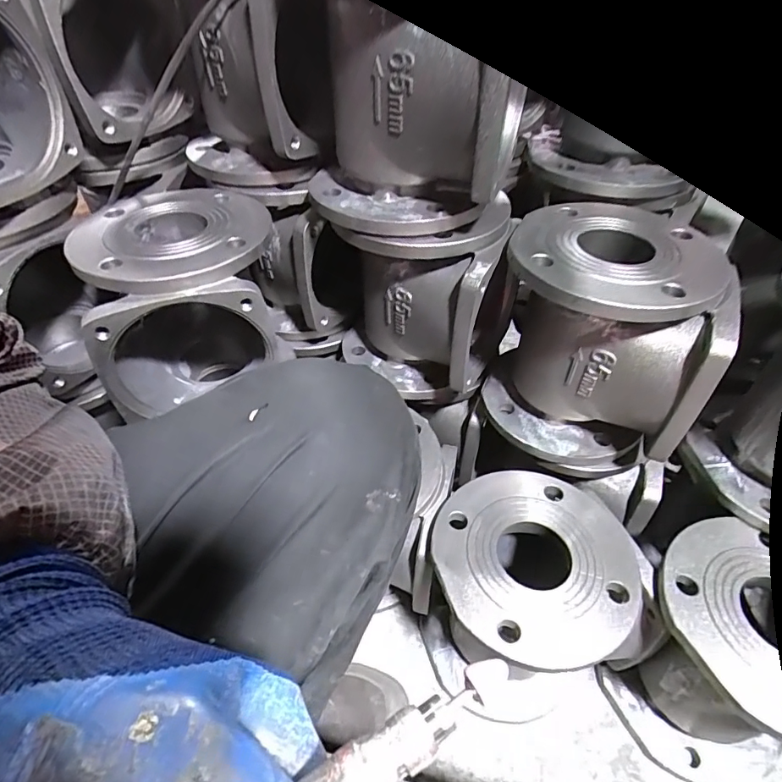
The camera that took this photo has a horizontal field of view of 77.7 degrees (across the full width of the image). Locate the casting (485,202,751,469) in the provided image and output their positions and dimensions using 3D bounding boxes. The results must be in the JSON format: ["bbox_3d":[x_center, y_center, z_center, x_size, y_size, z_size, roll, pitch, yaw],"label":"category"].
[{"bbox_3d":[0.197,-0.056,0.487,0.177,0.204,0.189,11,46,12],"label":"casting"}]

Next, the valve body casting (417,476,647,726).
[{"bbox_3d":[0.129,0.213,0.498,0.170,0.198,0.169,-1,45,1],"label":"valve body casting"}]

